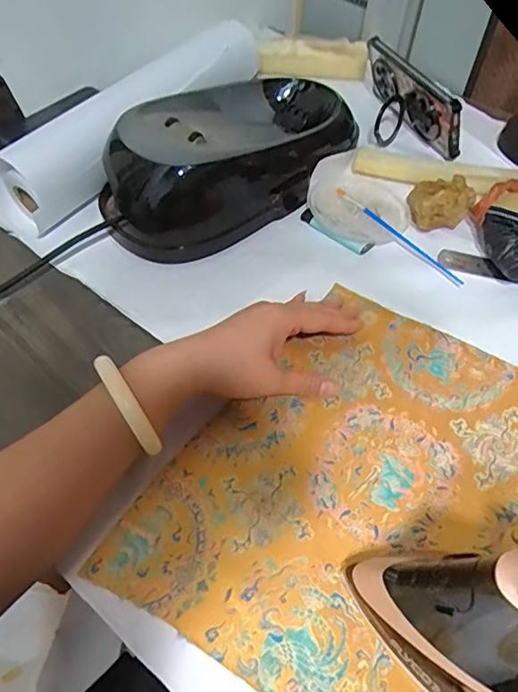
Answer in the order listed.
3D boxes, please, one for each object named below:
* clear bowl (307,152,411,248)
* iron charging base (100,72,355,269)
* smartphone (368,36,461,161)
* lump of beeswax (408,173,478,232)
[{"bbox_3d":[0.104,-0.153,0.551,0.106,0.018,0.119,23,58,16],"label":"clear bowl"},{"bbox_3d":[-0.025,-0.201,0.542,0.149,0.085,0.290,36,62,24],"label":"iron charging base"},{"bbox_3d":[0.171,-0.282,0.600,0.013,0.077,0.153,-28,59,-3],"label":"smartphone"},{"bbox_3d":[0.179,-0.140,0.530,0.058,0.039,0.056,14,56,11],"label":"lump of beeswax"}]

